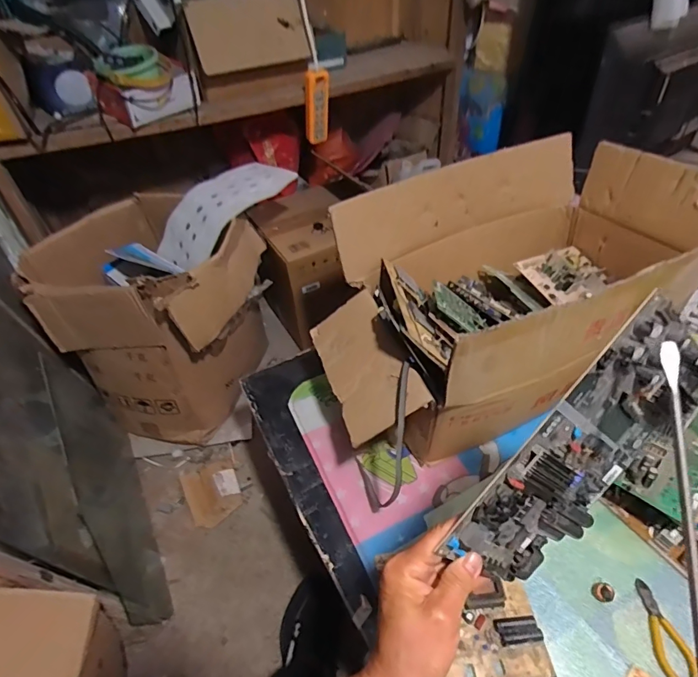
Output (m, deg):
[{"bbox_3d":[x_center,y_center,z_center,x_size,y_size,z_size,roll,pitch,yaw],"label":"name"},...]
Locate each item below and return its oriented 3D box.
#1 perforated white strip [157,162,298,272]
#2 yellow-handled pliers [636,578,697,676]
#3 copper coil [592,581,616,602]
[{"bbox_3d":[-0.293,-0.313,1.052,0.192,0.124,0.351,25,53,27],"label":"perforated white strip"},{"bbox_3d":[0.364,0.340,0.509,0.035,0.012,0.107,-7,45,0],"label":"yellow-handled pliers"},{"bbox_3d":[0.315,0.314,0.541,0.022,0.019,0.023,-3,45,3],"label":"copper coil"}]

